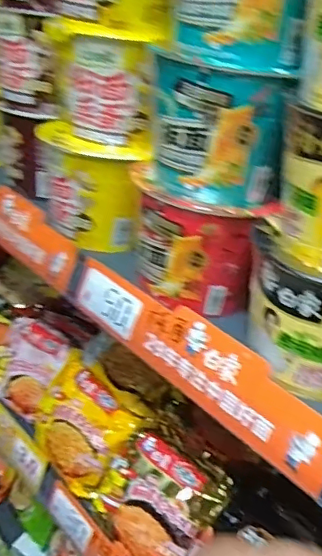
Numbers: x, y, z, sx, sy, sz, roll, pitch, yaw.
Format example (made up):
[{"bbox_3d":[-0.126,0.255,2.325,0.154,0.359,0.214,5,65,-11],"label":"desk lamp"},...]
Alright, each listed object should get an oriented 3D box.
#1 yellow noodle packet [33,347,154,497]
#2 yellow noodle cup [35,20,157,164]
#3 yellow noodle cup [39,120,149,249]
[{"bbox_3d":[-0.110,0.192,0.760,0.157,0.138,0.035,37,0,35],"label":"yellow noodle packet"},{"bbox_3d":[-0.063,-0.186,0.567,0.110,0.106,0.103,3,29,-8],"label":"yellow noodle cup"},{"bbox_3d":[-0.076,-0.095,0.604,0.096,0.106,0.118,-5,31,-21],"label":"yellow noodle cup"}]

